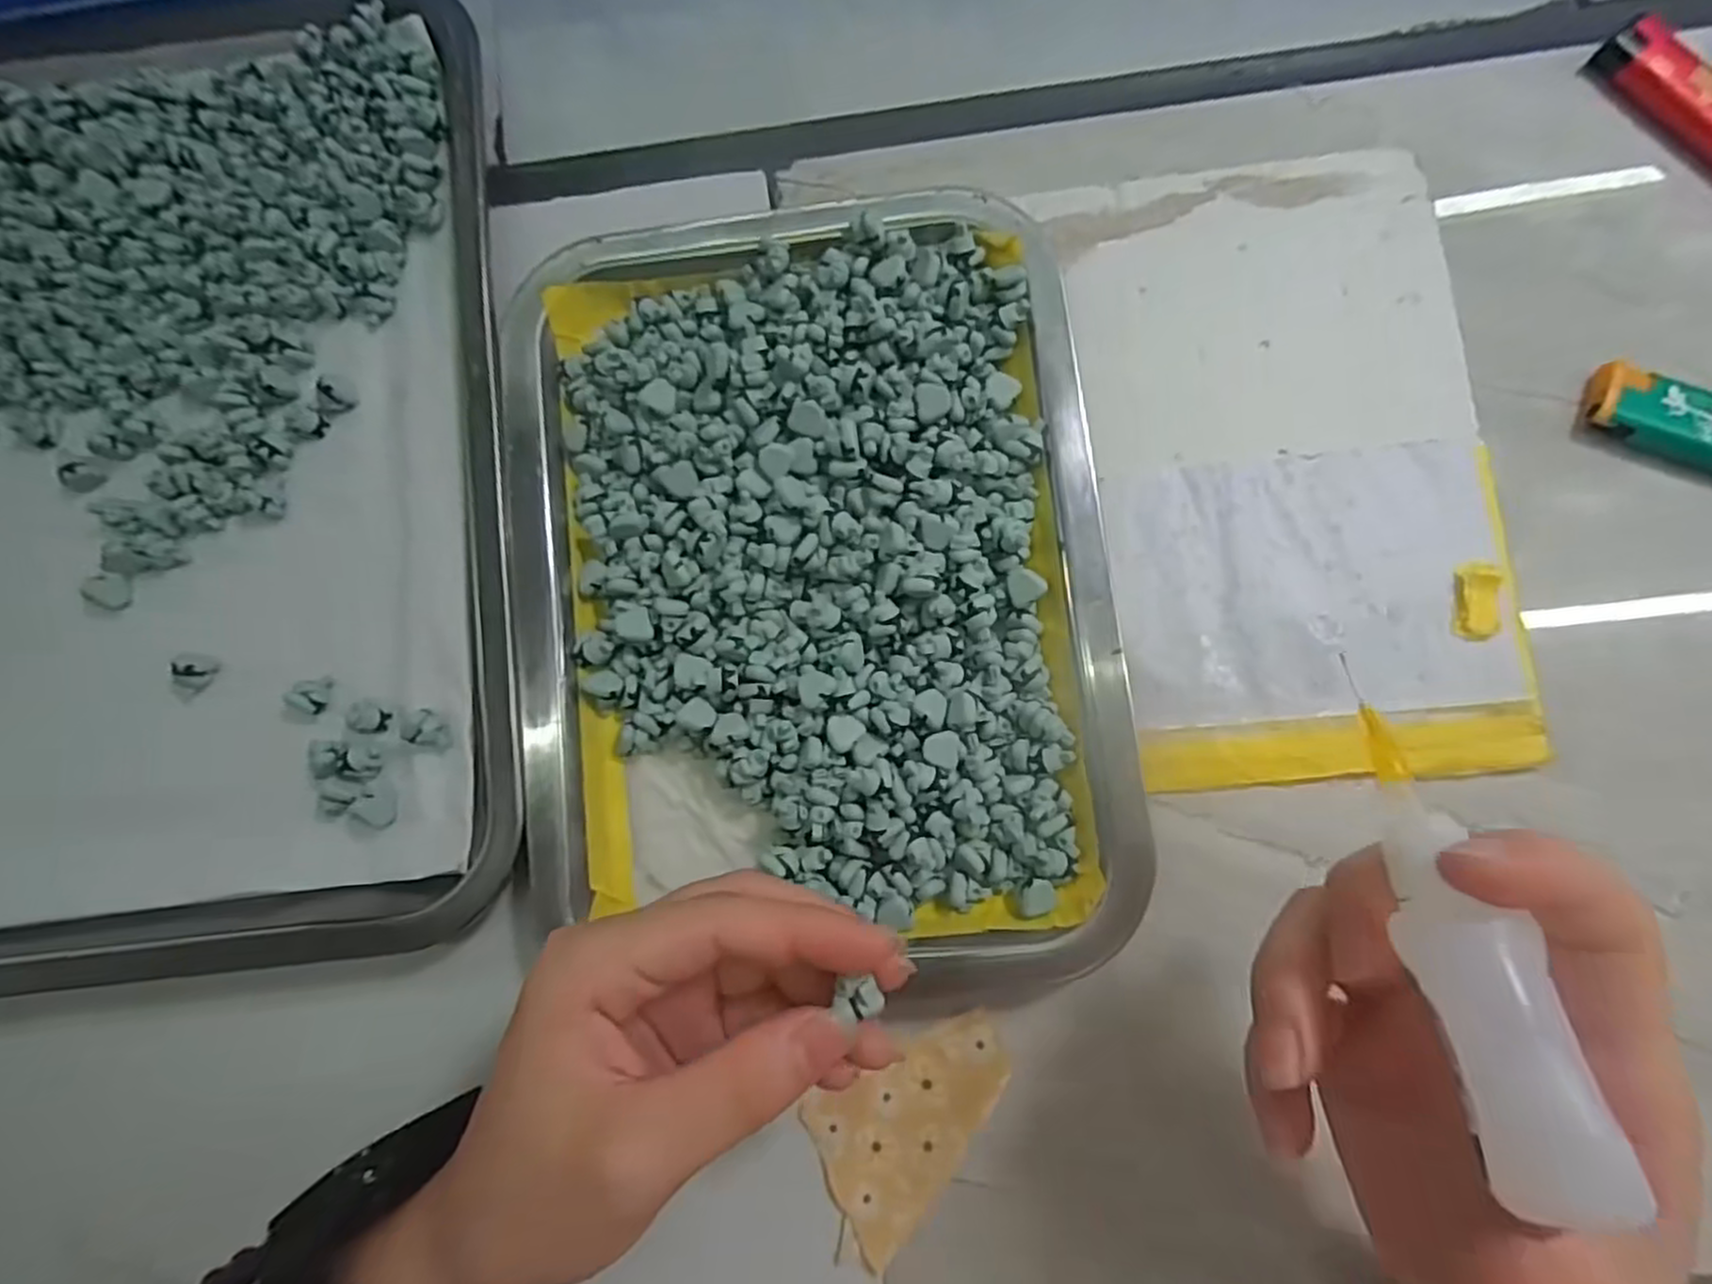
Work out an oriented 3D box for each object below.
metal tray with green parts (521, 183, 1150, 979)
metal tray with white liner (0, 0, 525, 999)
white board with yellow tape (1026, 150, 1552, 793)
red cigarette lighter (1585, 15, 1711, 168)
[{"bbox_3d":[-0.016,-0.021,0.249,0.188,0.022,0.255,-7,83,2],"label":"metal tray with green parts"},{"bbox_3d":[-0.260,-0.062,0.285,0.281,0.048,0.353,-9,82,4],"label":"metal tray with white liner"},{"bbox_3d":[0.146,-0.063,0.255,0.128,0.006,0.215,-6,83,2],"label":"white board with yellow tape"},{"bbox_3d":[0.289,-0.181,0.256,0.018,0.011,0.077,-37,82,-2],"label":"red cigarette lighter"}]

